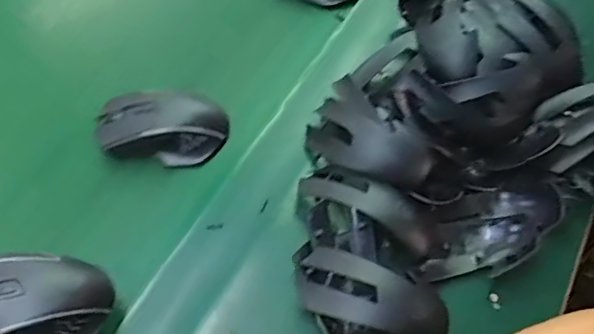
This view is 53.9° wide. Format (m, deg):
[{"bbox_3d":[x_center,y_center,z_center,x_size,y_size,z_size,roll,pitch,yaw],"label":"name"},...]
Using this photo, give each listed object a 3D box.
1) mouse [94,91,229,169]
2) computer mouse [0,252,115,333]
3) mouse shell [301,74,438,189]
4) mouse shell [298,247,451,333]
[{"bbox_3d":[-0.125,-0.039,0.533,0.116,0.035,0.061,2,57,-2],"label":"mouse"},{"bbox_3d":[-0.183,0.095,0.393,0.110,0.041,0.074,4,49,-16],"label":"computer mouse"},{"bbox_3d":[0.060,-0.021,0.519,0.064,0.053,0.119,-38,67,-24],"label":"mouse shell"},{"bbox_3d":[0.059,0.101,0.446,0.118,0.037,0.050,18,58,8],"label":"mouse shell"}]

